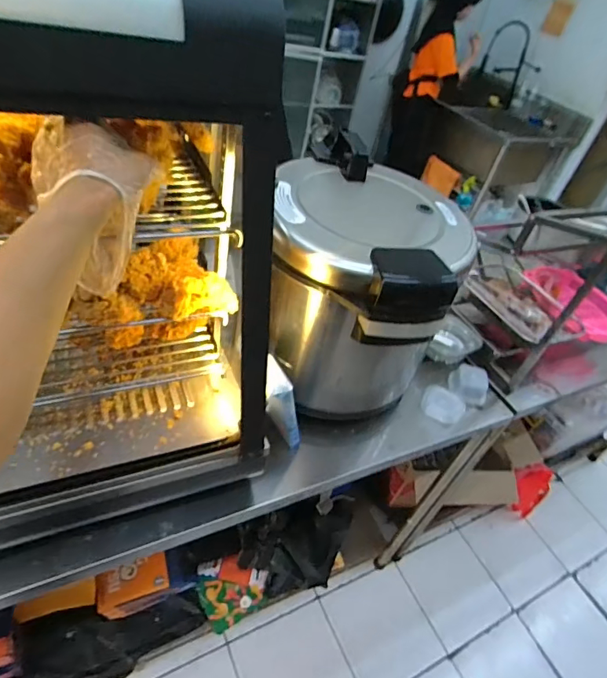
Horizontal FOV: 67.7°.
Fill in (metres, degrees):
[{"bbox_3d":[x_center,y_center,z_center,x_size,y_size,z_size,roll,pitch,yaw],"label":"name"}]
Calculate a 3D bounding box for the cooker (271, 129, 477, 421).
[{"bbox_3d":[0.085,-0.090,0.838,0.337,0.356,0.389,7,43,-8],"label":"cooker"}]

